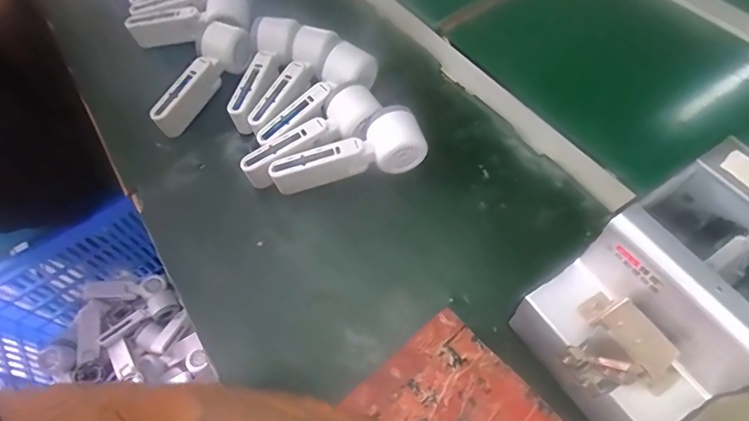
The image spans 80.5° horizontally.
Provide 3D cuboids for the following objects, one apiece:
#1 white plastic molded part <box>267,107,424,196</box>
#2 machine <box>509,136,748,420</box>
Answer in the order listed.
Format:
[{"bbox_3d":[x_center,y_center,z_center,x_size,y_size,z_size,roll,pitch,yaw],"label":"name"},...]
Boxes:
[{"bbox_3d":[-0.029,-0.054,0.470,0.167,0.060,0.056,-23,61,-9],"label":"white plastic molded part"},{"bbox_3d":[0.216,0.070,0.330,0.175,0.145,0.124,-31,62,-14],"label":"machine"}]

